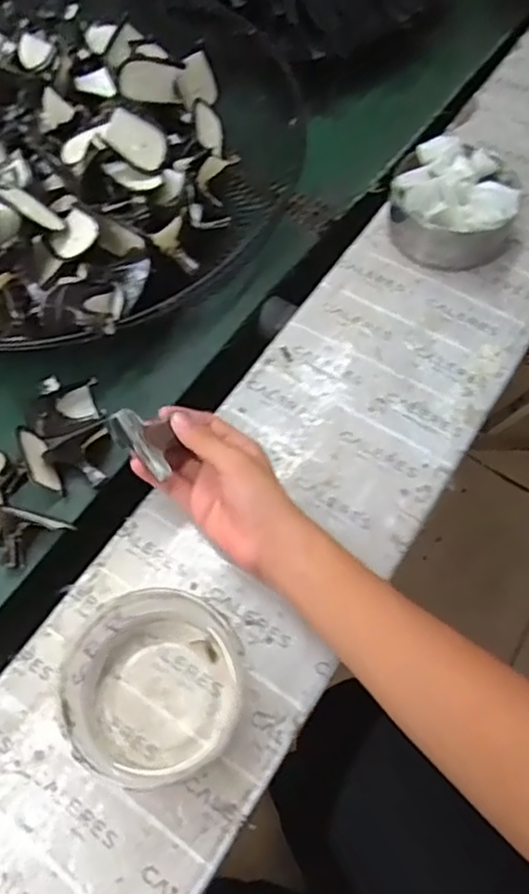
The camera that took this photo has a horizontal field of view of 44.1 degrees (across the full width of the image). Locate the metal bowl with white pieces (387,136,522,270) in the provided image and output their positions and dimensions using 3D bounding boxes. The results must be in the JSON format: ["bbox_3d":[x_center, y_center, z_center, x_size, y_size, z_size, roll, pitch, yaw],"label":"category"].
[{"bbox_3d":[0.182,-0.235,0.631,0.117,0.078,0.116,1,62,-1],"label":"metal bowl with white pieces"}]

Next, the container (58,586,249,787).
[{"bbox_3d":[-0.070,0.158,0.437,0.112,0.060,0.107,1,62,-1],"label":"container"}]

